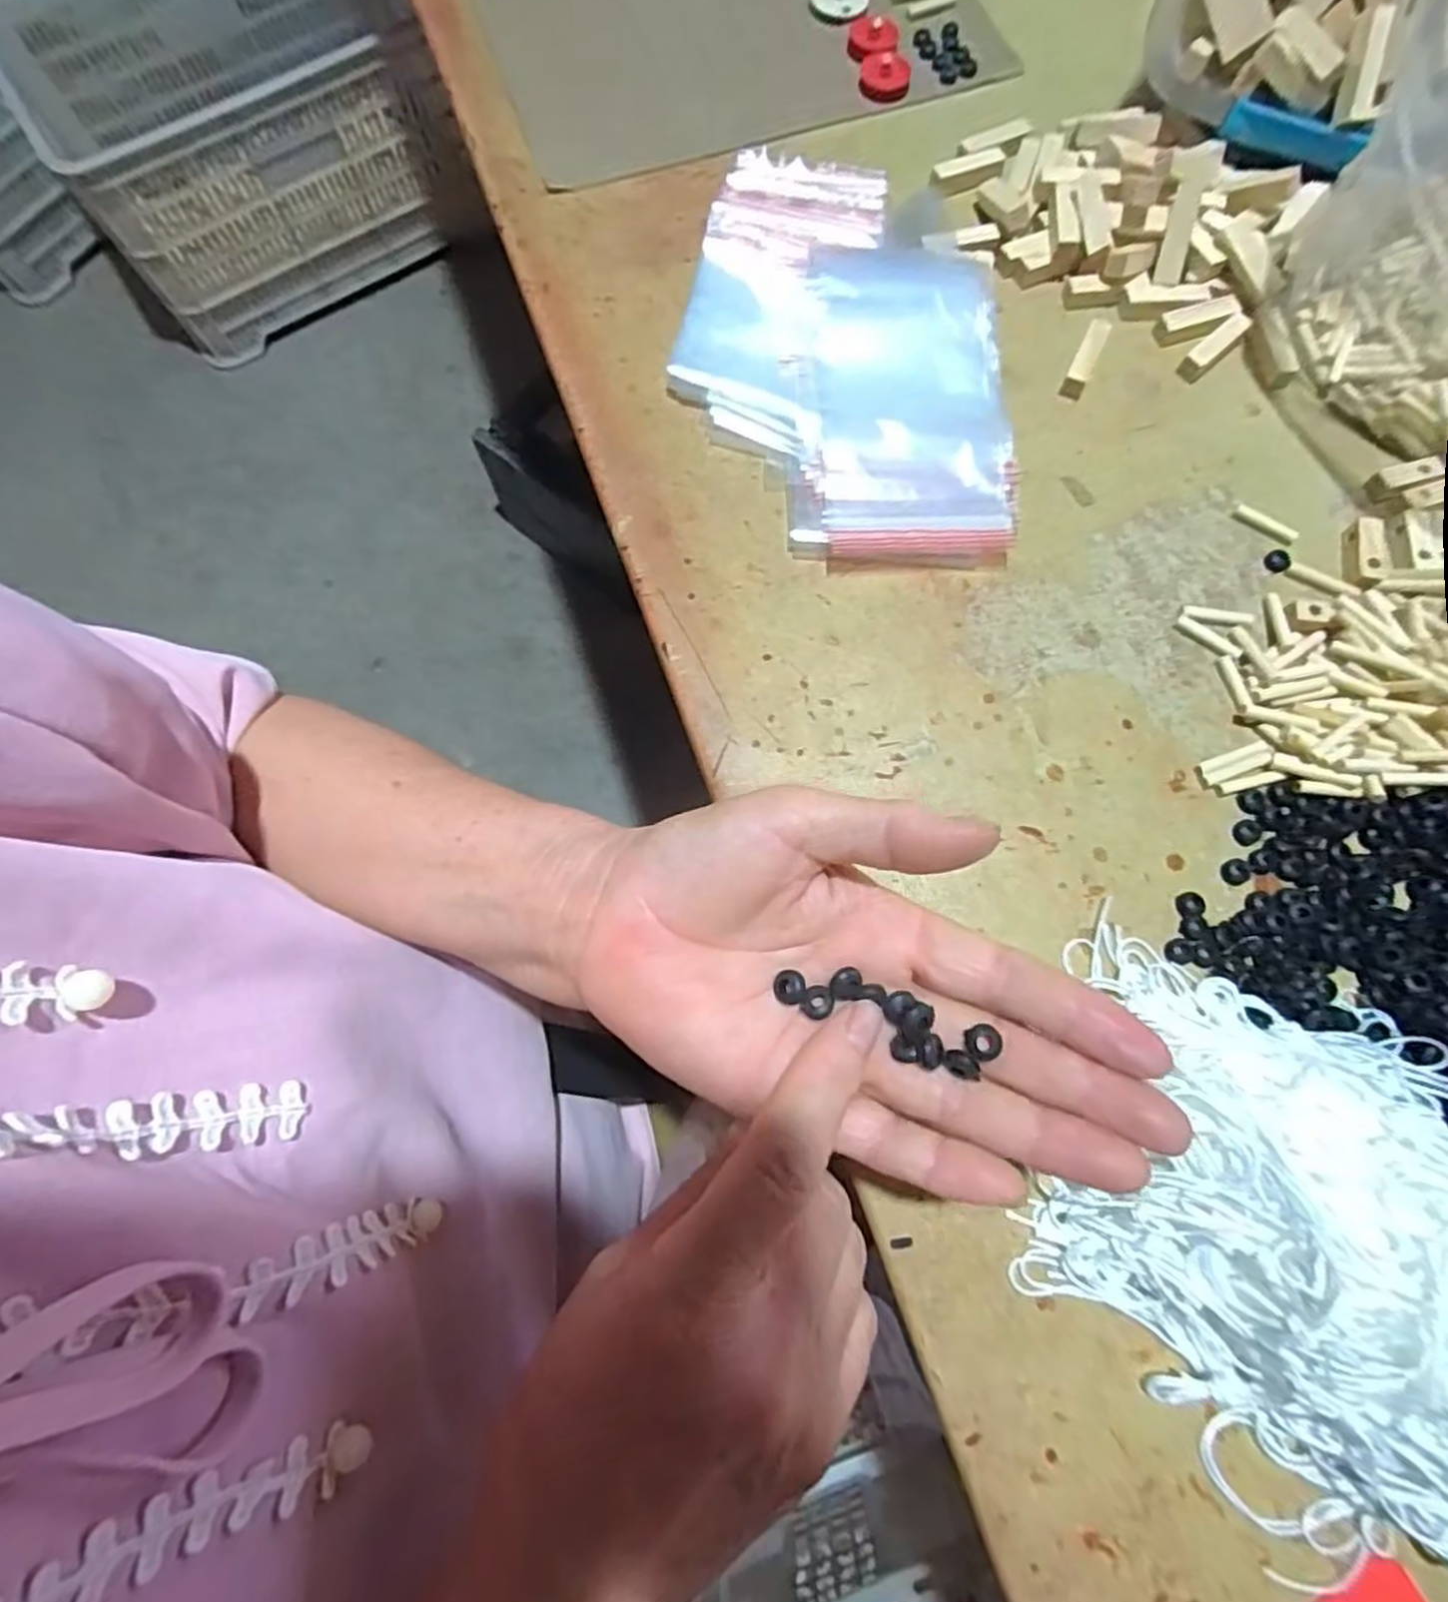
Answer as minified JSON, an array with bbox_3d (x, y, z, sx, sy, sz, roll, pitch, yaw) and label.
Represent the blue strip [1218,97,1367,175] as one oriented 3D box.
[{"bbox_3d":[0.285,-0.335,0.373,0.065,0.015,0.008,31,76,10],"label":"blue strip"}]

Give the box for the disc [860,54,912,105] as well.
[{"bbox_3d":[0.091,-0.411,0.421,0.028,0.010,0.026,0,73,1],"label":"disc"}]

